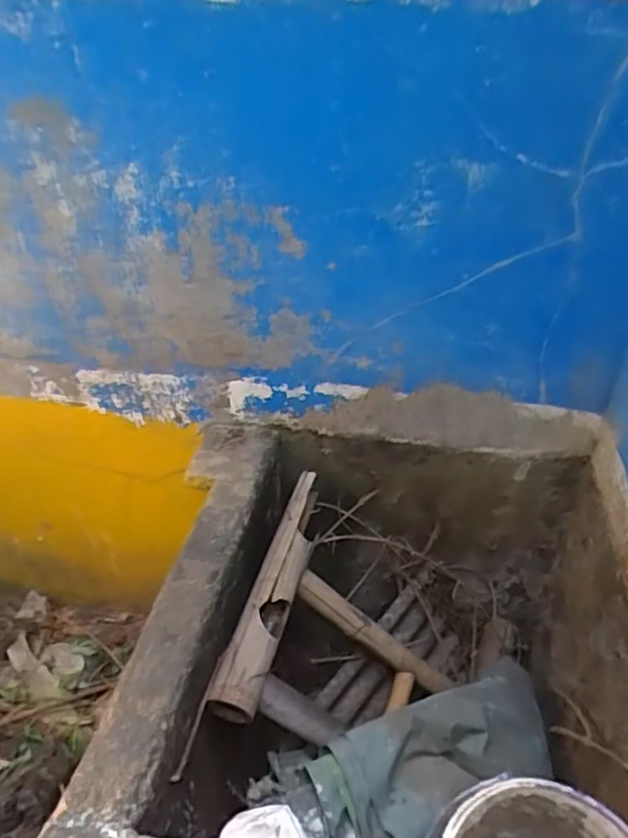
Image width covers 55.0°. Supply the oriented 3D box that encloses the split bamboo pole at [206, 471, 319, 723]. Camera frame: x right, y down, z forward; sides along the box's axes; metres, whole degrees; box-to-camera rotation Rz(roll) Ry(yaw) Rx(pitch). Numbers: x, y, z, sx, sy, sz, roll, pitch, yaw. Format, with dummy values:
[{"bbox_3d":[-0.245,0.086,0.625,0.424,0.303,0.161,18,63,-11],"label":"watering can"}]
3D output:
[{"bbox_3d":[-0.063,0.299,1.106,0.078,0.073,0.497,9,40,14],"label":"split bamboo pole"}]

